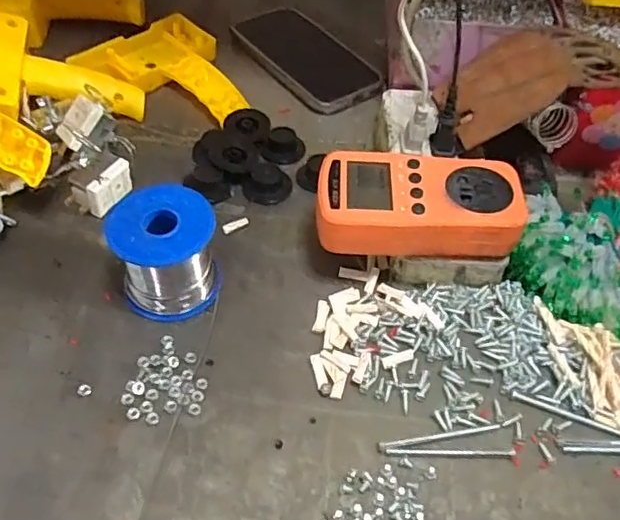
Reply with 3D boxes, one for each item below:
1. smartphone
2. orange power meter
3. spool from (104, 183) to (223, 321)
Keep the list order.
[{"bbox_3d":[-0.003,-0.198,0.556,0.076,0.012,0.165,-30,59,-24],"label":"smartphone"},{"bbox_3d":[0.070,-0.035,0.364,0.126,0.031,0.069,6,52,1],"label":"orange power meter"},{"bbox_3d":[-0.091,-0.006,0.360,0.061,0.062,0.058,-12,54,-13],"label":"spool"}]

